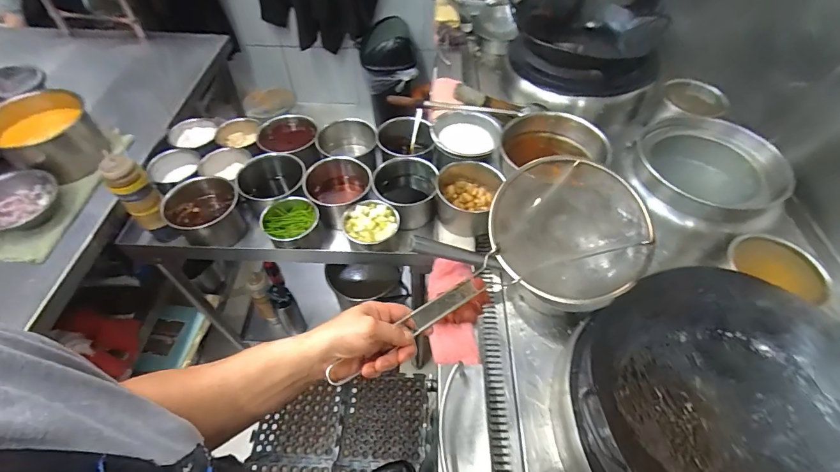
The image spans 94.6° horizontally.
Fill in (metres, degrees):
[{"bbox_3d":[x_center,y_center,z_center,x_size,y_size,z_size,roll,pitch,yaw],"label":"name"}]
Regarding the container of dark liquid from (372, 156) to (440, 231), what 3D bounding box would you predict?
[{"bbox_3d":[-0.034,-0.094,0.931,0.147,0.107,0.157,-3,53,-3],"label":"container of dark liquid"}]

